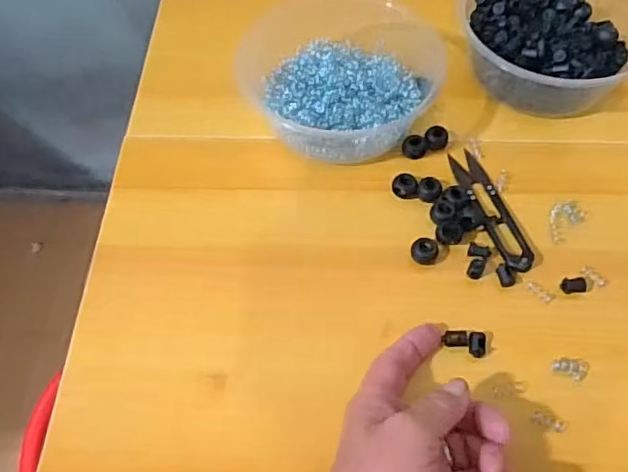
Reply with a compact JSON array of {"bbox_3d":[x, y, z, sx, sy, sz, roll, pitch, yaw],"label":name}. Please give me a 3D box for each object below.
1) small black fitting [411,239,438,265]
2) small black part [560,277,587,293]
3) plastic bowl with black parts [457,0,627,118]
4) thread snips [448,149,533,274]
[{"bbox_3d":[0.071,0.011,0.375,0.017,0.013,0.016,0,59,1],"label":"small black fitting"},{"bbox_3d":[0.160,0.030,0.359,0.015,0.008,0.009,-7,58,0],"label":"small black part"},{"bbox_3d":[0.181,-0.155,0.450,0.131,0.057,0.135,0,59,1],"label":"plastic bowl with black parts"},{"bbox_3d":[0.120,-0.019,0.396,0.023,0.008,0.100,-16,60,-9],"label":"thread snips"}]

